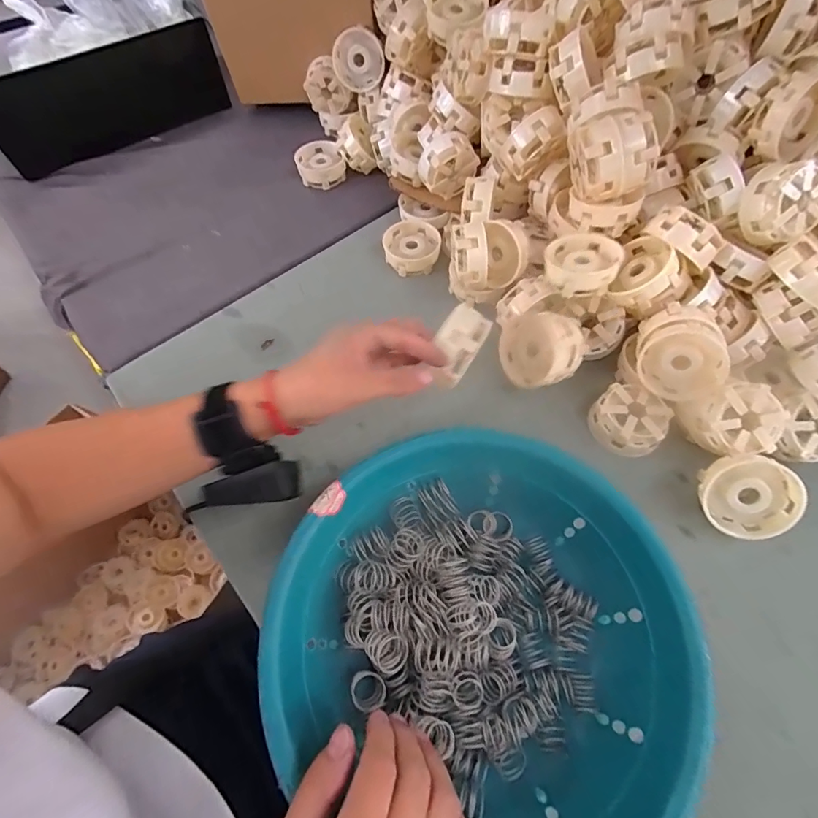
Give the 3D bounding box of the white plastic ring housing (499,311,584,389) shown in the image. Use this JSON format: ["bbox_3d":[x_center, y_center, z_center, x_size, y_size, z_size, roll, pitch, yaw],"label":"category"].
[{"bbox_3d":[0.127,-0.056,0.426,0.041,0.071,0.072,0,14,-38],"label":"white plastic ring housing"}]

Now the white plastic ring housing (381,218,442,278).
[{"bbox_3d":[0.005,-0.191,0.531,0.067,0.030,0.063,-1,62,1],"label":"white plastic ring housing"}]

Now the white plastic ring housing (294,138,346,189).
[{"bbox_3d":[-0.123,-0.337,0.610,0.060,0.035,0.063,-1,62,1],"label":"white plastic ring housing"}]

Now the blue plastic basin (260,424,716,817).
[{"bbox_3d":[0.047,0.148,0.307,0.253,0.082,0.237,-1,62,1],"label":"blue plastic basin"}]

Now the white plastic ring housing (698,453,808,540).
[{"bbox_3d":[0.279,0.070,0.362,0.069,0.070,0.021,-10,19,24],"label":"white plastic ring housing"}]

